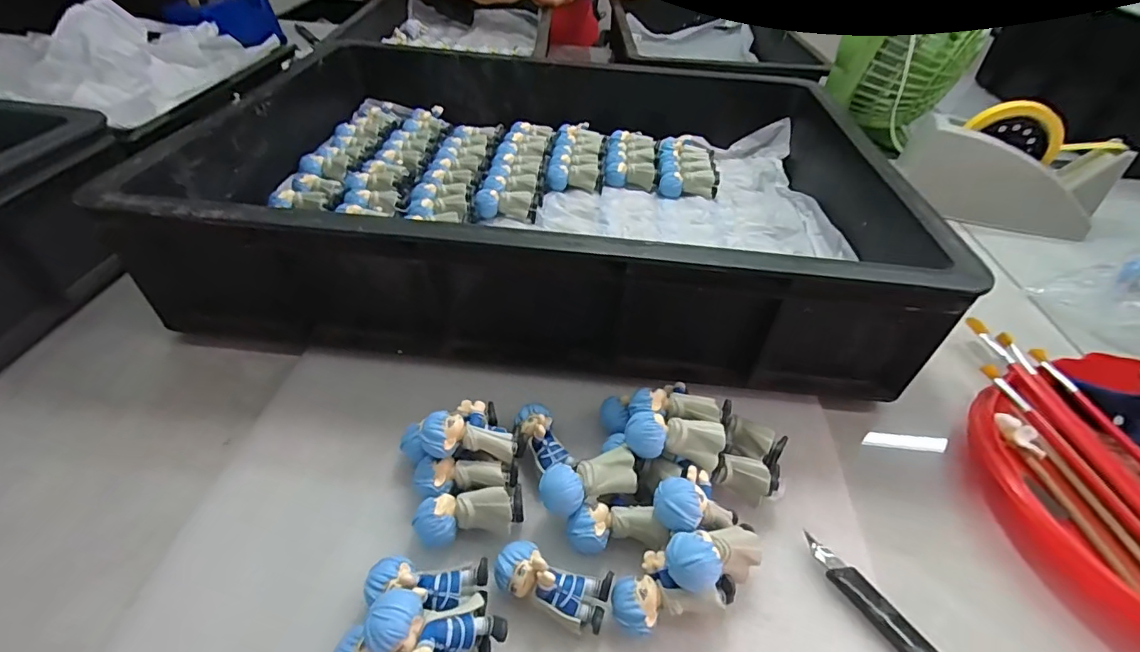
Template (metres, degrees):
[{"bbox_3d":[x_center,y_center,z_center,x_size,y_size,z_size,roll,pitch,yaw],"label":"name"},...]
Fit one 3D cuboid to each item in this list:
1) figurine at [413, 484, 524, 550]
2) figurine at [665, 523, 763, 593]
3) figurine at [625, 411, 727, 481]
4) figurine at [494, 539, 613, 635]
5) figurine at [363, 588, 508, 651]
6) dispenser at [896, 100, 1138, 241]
[{"bbox_3d":[-0.058,0.112,0.288,0.060,0.032,0.024,-9,46,-13],"label":"figurine"},{"bbox_3d":[0.078,0.121,0.260,0.061,0.022,0.026,8,42,-33],"label":"figurine"},{"bbox_3d":[0.064,0.068,0.295,0.059,0.019,0.024,10,44,6],"label":"figurine"},{"bbox_3d":[-0.010,0.137,0.261,0.060,0.034,0.028,16,45,11],"label":"figurine"},{"bbox_3d":[-0.060,0.142,0.227,0.061,0.019,0.031,25,42,-27],"label":"figurine"},{"bbox_3d":[0.520,-0.189,0.591,0.209,0.119,0.074,16,44,13],"label":"dispenser"}]

